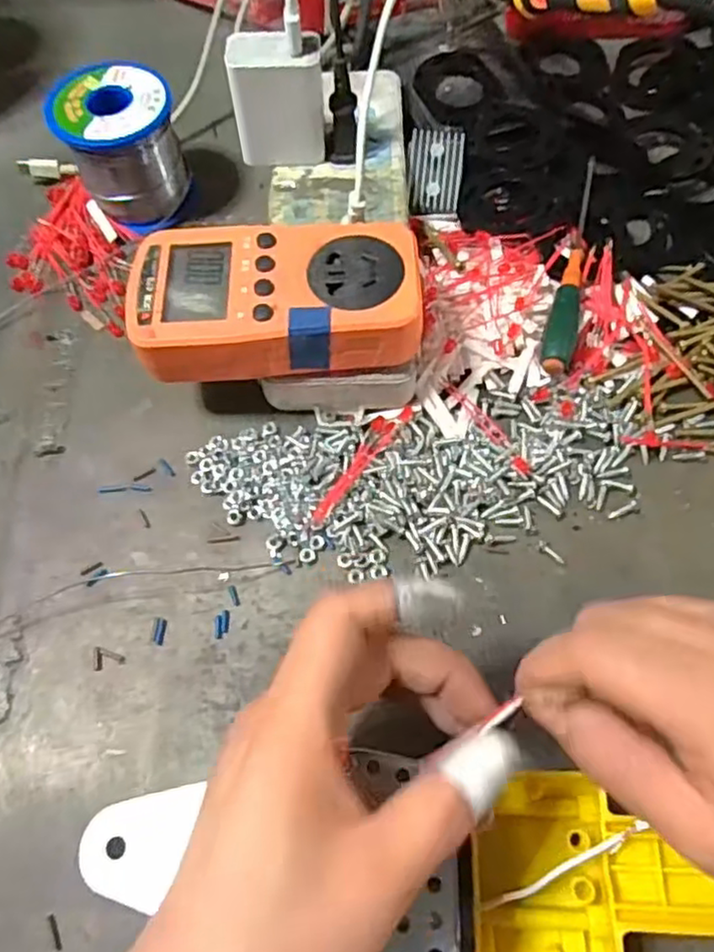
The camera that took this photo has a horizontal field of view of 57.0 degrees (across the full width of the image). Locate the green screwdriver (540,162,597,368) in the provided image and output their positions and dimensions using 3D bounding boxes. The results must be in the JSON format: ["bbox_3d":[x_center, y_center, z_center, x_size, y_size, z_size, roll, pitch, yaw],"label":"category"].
[{"bbox_3d":[0.115,-0.115,0.355,0.015,0.016,0.143,12,66,7],"label":"green screwdriver"}]

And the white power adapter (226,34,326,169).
[{"bbox_3d":[-0.041,-0.198,0.350,0.046,0.058,0.028,-6,65,-1],"label":"white power adapter"}]

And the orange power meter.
[{"bbox_3d":[-0.036,-0.081,0.298,0.124,0.027,0.065,-5,65,-1],"label":"orange power meter"}]

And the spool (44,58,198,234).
[{"bbox_3d":[-0.131,-0.187,0.375,0.061,0.059,0.066,0,65,1],"label":"spool"}]

